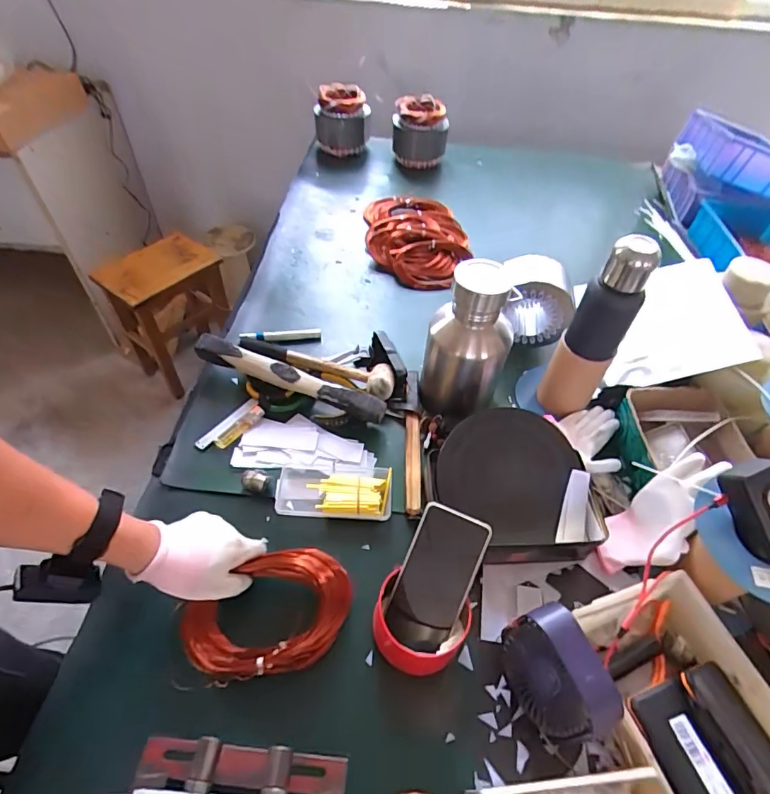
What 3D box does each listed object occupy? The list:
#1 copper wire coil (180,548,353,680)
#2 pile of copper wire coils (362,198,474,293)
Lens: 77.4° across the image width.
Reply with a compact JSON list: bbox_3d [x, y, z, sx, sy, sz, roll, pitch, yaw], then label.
[{"bbox_3d":[-0.129,0.244,0.547,0.181,0.047,0.119,-5,51,-9],"label":"copper wire coil"},{"bbox_3d":[0.069,-0.345,1.043,0.222,0.045,0.294,2,50,-3],"label":"pile of copper wire coils"}]

